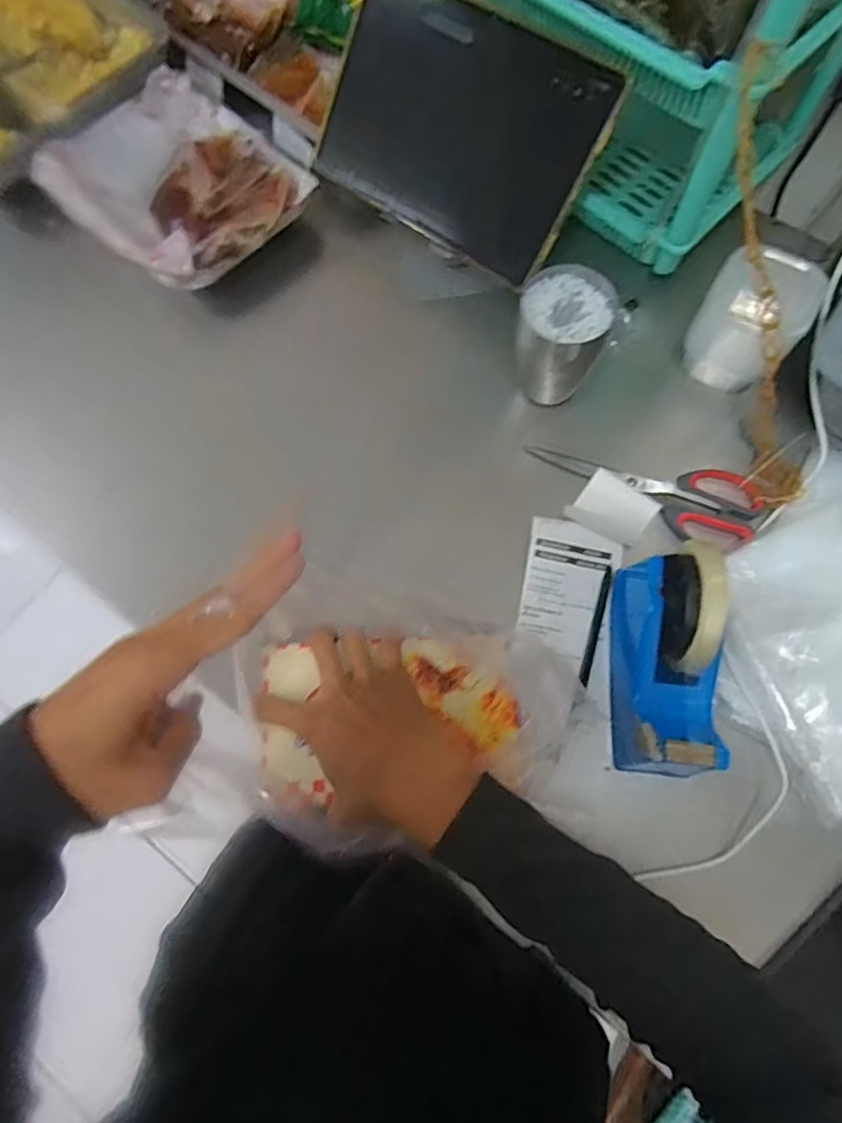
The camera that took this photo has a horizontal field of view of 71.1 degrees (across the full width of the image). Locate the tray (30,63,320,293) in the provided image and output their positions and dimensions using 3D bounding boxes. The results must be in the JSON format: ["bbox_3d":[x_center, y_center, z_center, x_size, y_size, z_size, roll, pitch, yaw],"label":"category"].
[{"bbox_3d":[-0.252,-0.394,0.610,0.257,0.031,0.205,41,78,12],"label":"tray"}]

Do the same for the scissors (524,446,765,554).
[{"bbox_3d":[0.192,-0.064,0.513,0.196,0.009,0.069,17,74,7],"label":"scissors"}]

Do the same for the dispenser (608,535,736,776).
[{"bbox_3d":[0.177,0.069,0.421,0.060,0.099,0.158,0,73,1],"label":"dispenser"}]

